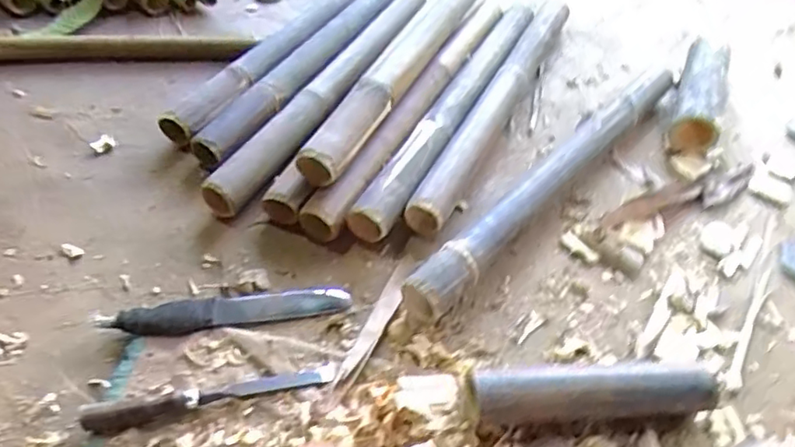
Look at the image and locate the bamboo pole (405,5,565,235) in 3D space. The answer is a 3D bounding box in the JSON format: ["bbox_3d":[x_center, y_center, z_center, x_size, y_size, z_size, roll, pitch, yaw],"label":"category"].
[{"bbox_3d":[0.166,-0.199,0.966,0.057,0.058,0.617,23,50,15],"label":"bamboo pole"}]

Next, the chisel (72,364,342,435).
[{"bbox_3d":[-0.189,0.180,0.623,0.250,0.018,0.027,-9,50,-13],"label":"chisel"}]

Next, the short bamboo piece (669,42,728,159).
[{"bbox_3d":[0.511,-0.215,1.006,0.078,0.070,0.289,22,50,14],"label":"short bamboo piece"}]

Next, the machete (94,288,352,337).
[{"bbox_3d":[-0.195,0.099,0.695,0.274,0.015,0.044,-6,49,-11],"label":"machete"}]

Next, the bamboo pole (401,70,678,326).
[{"bbox_3d":[0.235,-0.075,0.861,0.058,0.064,0.656,35,54,24],"label":"bamboo pole"}]

